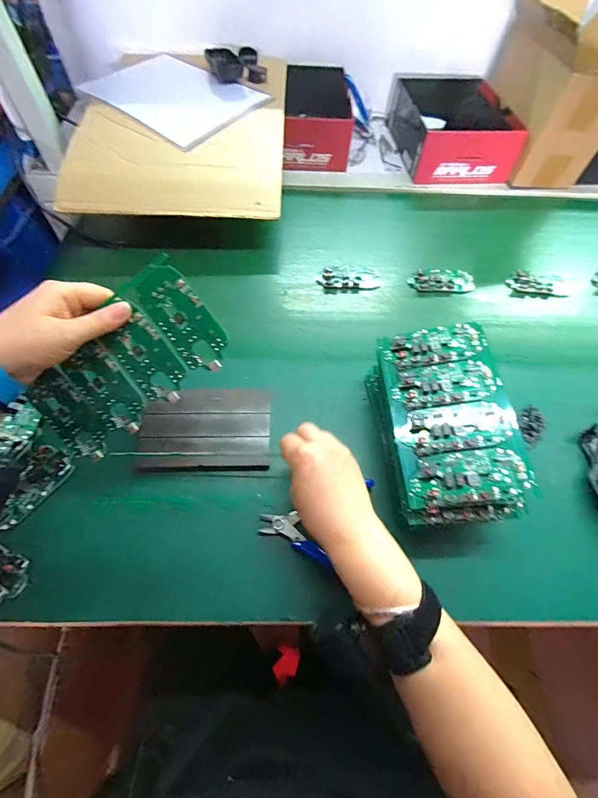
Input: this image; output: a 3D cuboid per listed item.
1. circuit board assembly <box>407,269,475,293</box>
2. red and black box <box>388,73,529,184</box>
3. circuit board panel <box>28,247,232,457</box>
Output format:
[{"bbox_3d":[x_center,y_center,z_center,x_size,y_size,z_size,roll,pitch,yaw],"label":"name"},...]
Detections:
[{"bbox_3d":[0.230,-0.189,0.584,0.107,0.015,0.043,-3,61,-4],"label":"circuit board assembly"},{"bbox_3d":[0.309,-0.566,0.748,0.191,0.090,0.278,-3,61,-4],"label":"red and black box"},{"bbox_3d":[-0.165,-0.030,0.338,0.192,0.011,0.103,-36,98,6],"label":"circuit board panel"}]

